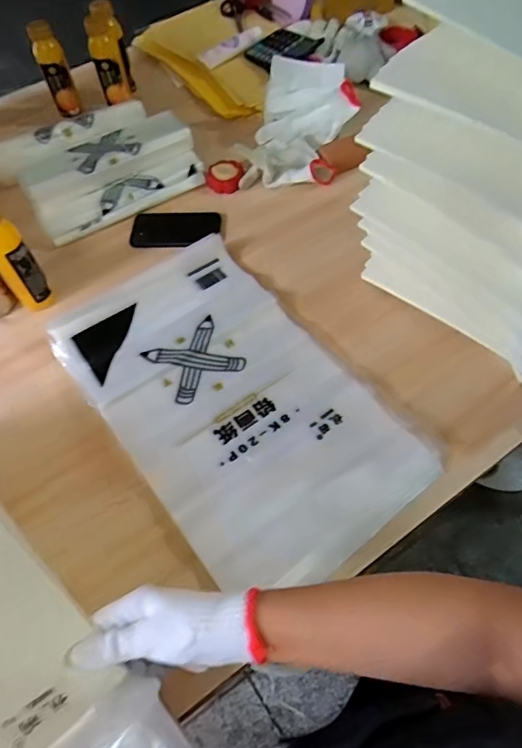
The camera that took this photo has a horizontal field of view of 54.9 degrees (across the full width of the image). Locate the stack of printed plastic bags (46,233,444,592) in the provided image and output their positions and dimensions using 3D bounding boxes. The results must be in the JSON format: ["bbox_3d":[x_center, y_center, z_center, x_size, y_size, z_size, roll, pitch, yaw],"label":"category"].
[{"bbox_3d":[-0.044,0.027,0.666,0.292,0.022,0.494,-36,66,-14],"label":"stack of printed plastic bags"}]

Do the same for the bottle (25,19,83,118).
[{"bbox_3d":[-0.378,-0.560,0.925,0.052,0.146,0.046,-24,60,-11],"label":"bottle"}]

